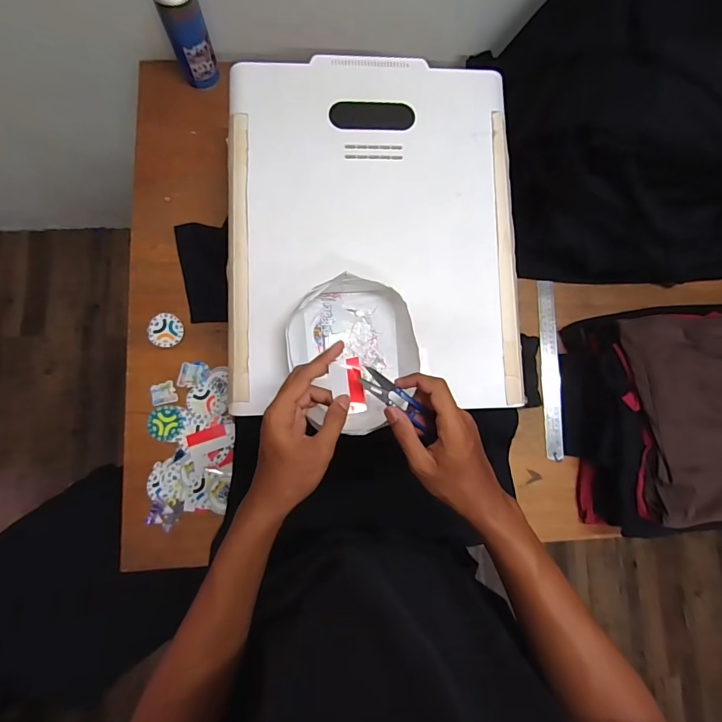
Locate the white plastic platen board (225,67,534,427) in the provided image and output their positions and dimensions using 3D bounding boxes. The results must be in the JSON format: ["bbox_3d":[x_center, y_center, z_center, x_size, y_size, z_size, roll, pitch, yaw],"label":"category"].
[{"bbox_3d":[0.018,-0.188,0.580,0.397,0.022,0.494,-1,82,-5],"label":"white plastic platen board"}]

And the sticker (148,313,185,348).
[{"bbox_3d":[-0.329,-0.052,0.701,0.055,0.006,0.056,2,81,-16],"label":"sticker"}]

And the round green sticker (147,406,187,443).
[{"bbox_3d":[-0.318,0.104,0.682,0.060,0.006,0.058,-2,82,-6],"label":"round green sticker"}]

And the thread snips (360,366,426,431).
[{"bbox_3d":[0.035,0.038,0.423,0.082,0.011,0.021,37,81,-6],"label":"thread snips"}]

